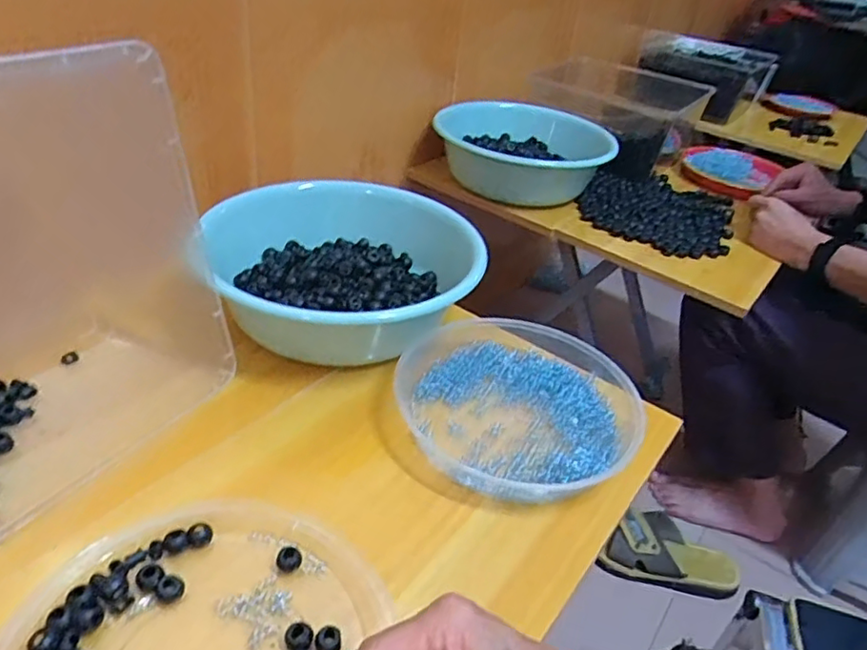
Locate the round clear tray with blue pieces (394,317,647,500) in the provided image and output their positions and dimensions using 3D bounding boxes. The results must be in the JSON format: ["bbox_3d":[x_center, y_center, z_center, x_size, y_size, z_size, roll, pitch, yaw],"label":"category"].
[{"bbox_3d":[0.082,0.070,0.602,0.218,0.049,0.233,1,37,-1],"label":"round clear tray with blue pieces"}]

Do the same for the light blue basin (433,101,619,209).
[{"bbox_3d":[0.155,-0.283,1.040,0.297,0.099,0.232,4,36,-5],"label":"light blue basin"}]

